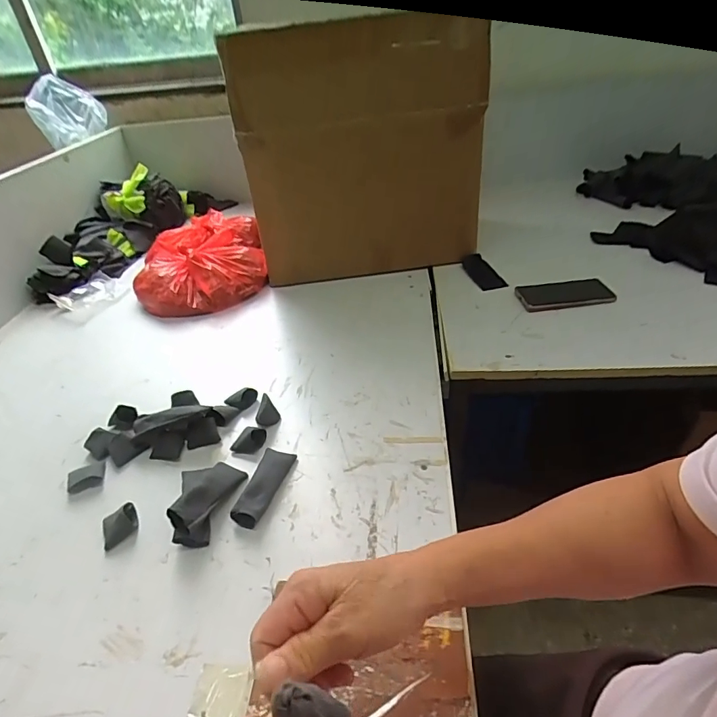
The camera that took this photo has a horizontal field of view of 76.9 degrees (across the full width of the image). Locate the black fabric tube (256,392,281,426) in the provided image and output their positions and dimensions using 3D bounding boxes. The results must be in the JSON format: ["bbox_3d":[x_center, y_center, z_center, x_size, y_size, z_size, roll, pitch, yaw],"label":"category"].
[{"bbox_3d":[-0.127,0.076,0.631,0.025,0.032,0.033,14,42,22],"label":"black fabric tube"}]

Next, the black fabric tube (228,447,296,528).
[{"bbox_3d":[-0.111,0.148,0.543,0.039,0.023,0.108,7,40,14],"label":"black fabric tube"}]

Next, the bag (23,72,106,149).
[{"bbox_3d":[-0.757,-0.637,1.165,0.170,0.157,0.091,-13,39,-11],"label":"bag"}]

